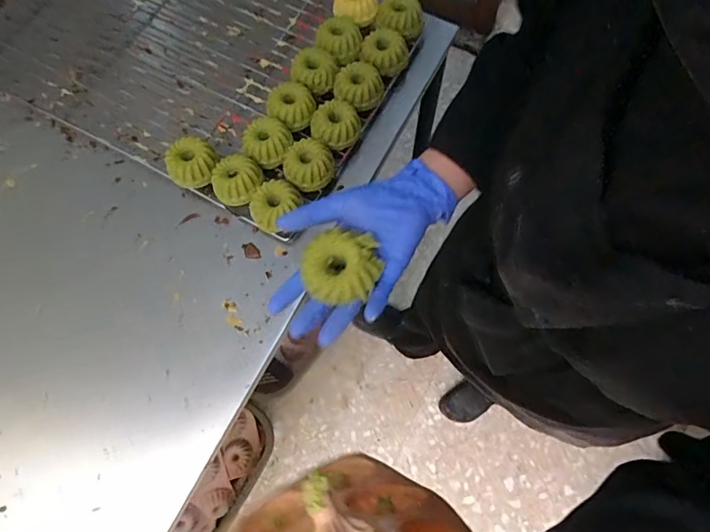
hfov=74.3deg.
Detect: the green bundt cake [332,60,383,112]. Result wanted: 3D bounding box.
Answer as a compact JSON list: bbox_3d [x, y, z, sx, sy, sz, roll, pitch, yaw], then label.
[{"bbox_3d":[0.002,-0.252,0.654,0.063,0.033,0.063,0,72,1],"label":"green bundt cake"}]

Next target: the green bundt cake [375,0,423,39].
[{"bbox_3d":[0.066,-0.369,0.688,0.067,0.032,0.054,13,73,6],"label":"green bundt cake"}]

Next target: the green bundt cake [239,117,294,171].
[{"bbox_3d":[-0.119,-0.167,0.631,0.068,0.043,0.066,-23,73,-6],"label":"green bundt cake"}]

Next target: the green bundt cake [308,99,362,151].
[{"bbox_3d":[-0.029,-0.192,0.637,0.060,0.028,0.061,0,72,1],"label":"green bundt cake"}]

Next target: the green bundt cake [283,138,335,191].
[{"bbox_3d":[-0.062,-0.134,0.618,0.068,0.032,0.062,-7,72,-1],"label":"green bundt cake"}]

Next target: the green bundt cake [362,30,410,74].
[{"bbox_3d":[0.039,-0.307,0.672,0.058,0.038,0.060,0,72,1],"label":"green bundt cake"}]

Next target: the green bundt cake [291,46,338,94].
[{"bbox_3d":[-0.060,-0.276,0.666,0.060,0.035,0.064,0,72,1],"label":"green bundt cake"}]

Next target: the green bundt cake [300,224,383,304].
[{"bbox_3d":[-0.014,0.000,0.390,0.062,0.028,0.055,9,69,7],"label":"green bundt cake"}]

